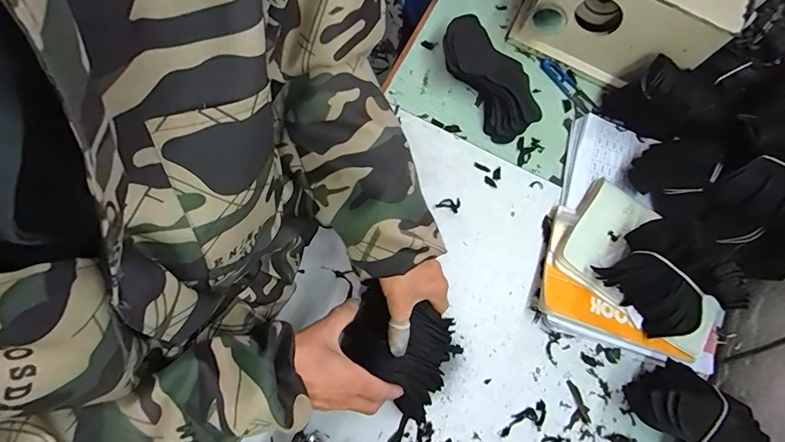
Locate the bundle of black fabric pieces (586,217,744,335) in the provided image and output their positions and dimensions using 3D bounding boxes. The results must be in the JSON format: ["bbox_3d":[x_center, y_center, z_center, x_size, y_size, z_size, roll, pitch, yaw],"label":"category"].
[{"bbox_3d":[0.316,0.070,0.461,0.088,0.079,0.120,-40,80,-12],"label":"bundle of black fabric pieces"}]

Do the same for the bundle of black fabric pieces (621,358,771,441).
[{"bbox_3d":[0.331,0.218,0.438,0.090,0.088,0.118,-25,77,-9],"label":"bundle of black fabric pieces"}]

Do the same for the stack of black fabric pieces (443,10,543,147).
[{"bbox_3d":[0.134,-0.198,0.560,0.078,0.056,0.175,-33,78,-11],"label":"stack of black fabric pieces"}]

